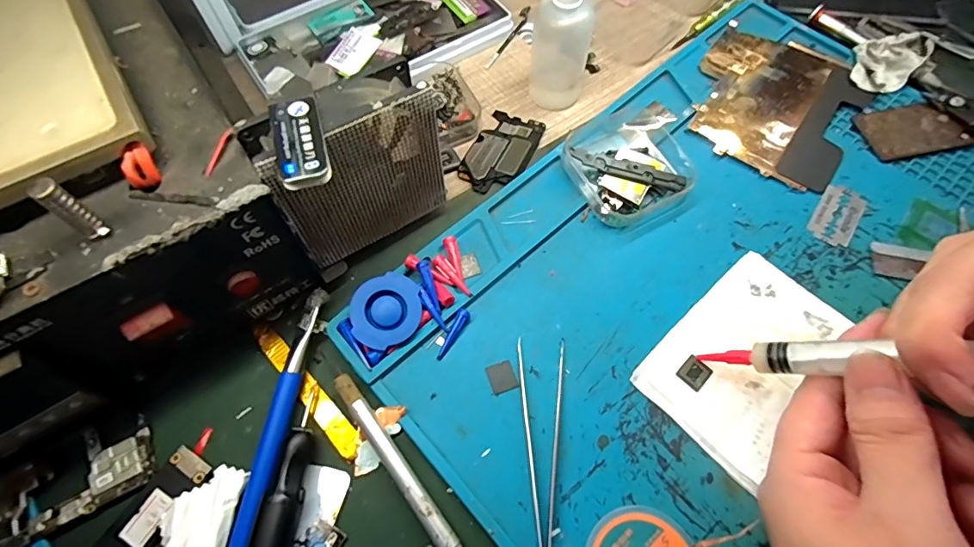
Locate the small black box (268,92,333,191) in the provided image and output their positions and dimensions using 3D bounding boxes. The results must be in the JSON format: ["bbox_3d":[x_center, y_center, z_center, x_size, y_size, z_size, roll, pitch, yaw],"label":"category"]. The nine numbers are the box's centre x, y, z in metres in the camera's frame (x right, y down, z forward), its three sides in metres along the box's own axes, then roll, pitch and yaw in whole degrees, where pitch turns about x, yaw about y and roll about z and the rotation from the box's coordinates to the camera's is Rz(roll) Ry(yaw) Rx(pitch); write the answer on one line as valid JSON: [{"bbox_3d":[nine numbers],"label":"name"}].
[{"bbox_3d":[-0.073,-0.053,0.189,0.019,0.007,0.048,-18,64,-8],"label":"small black box"}]

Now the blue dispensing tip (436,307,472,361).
[{"bbox_3d":[-0.017,0.031,0.243,0.007,0.005,0.028,27,81,14],"label":"blue dispensing tip"}]

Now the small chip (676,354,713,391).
[{"bbox_3d":[0.099,0.047,0.228,0.012,0.004,0.014,40,70,19],"label":"small chip"}]

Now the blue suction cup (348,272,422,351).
[{"bbox_3d":[-0.050,0.019,0.241,0.035,0.010,0.035,2,76,-7],"label":"blue suction cup"}]

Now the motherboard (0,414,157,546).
[{"bbox_3d":[-0.187,0.093,0.210,0.073,0.006,0.034,-28,66,-12],"label":"motherboard"}]

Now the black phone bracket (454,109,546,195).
[{"bbox_3d":[0.009,-0.077,0.299,0.037,0.004,0.063,23,66,12],"label":"black phone bracket"}]

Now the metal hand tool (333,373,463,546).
[{"bbox_3d":[-0.031,0.096,0.207,0.008,0.012,0.125,-35,68,-15],"label":"metal hand tool"}]

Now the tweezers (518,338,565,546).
[{"bbox_3d":[0.021,0.090,0.210,0.022,0.008,0.127,5,63,4],"label":"tweezers"}]

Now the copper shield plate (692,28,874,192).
[{"bbox_3d":[0.184,-0.111,0.309,0.099,0.005,0.113,31,68,16],"label":"copper shield plate"}]

